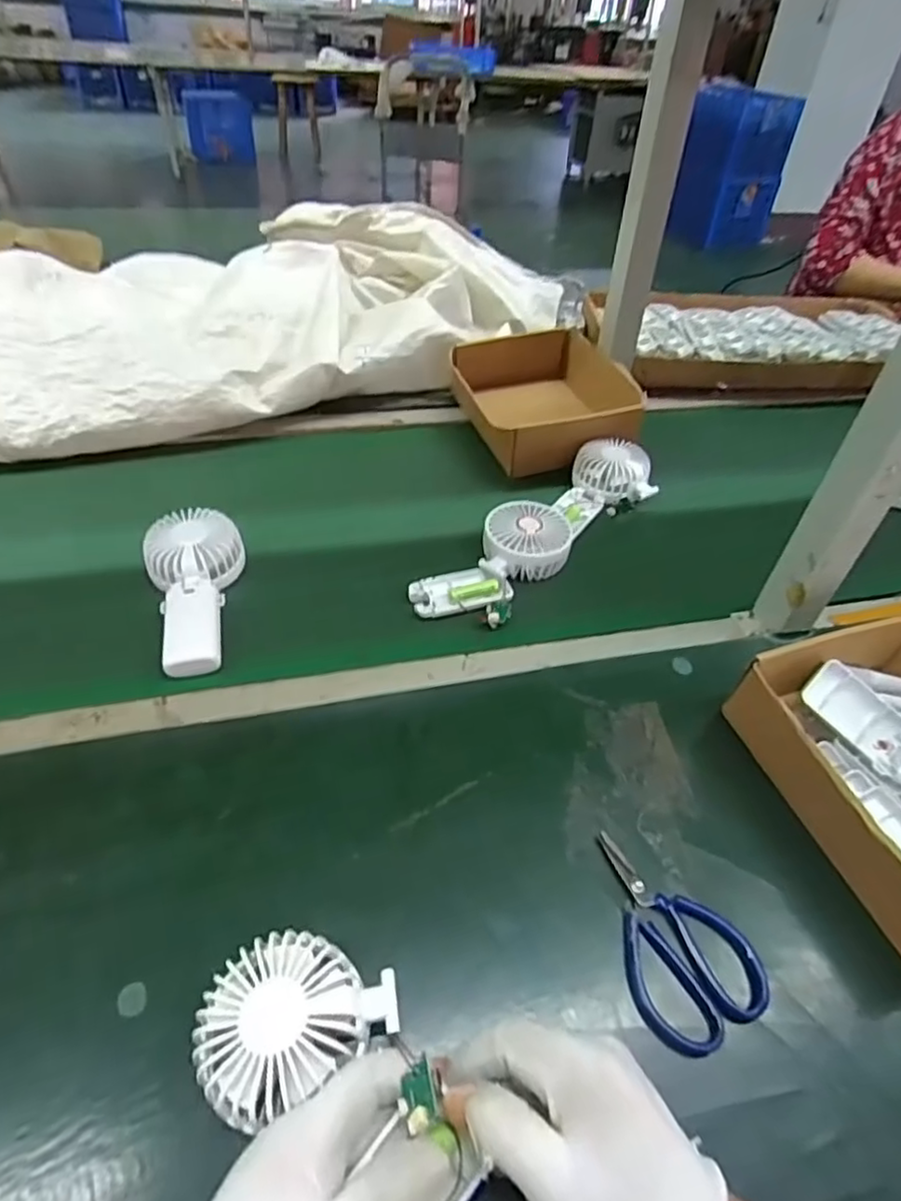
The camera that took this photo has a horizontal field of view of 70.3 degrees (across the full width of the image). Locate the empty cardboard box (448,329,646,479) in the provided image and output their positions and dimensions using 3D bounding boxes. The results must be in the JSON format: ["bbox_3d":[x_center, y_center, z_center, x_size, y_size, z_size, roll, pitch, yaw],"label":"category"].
[{"bbox_3d":[0.123,-0.272,0.838,0.184,0.074,0.247,-8,47,-14],"label":"empty cardboard box"}]

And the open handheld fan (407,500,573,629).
[{"bbox_3d":[0.049,-0.031,0.630,0.181,0.038,0.096,-38,59,-18],"label":"open handheld fan"}]

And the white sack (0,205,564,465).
[{"bbox_3d":[-0.213,-0.408,0.899,0.850,0.162,0.329,-15,49,-20],"label":"white sack"}]

